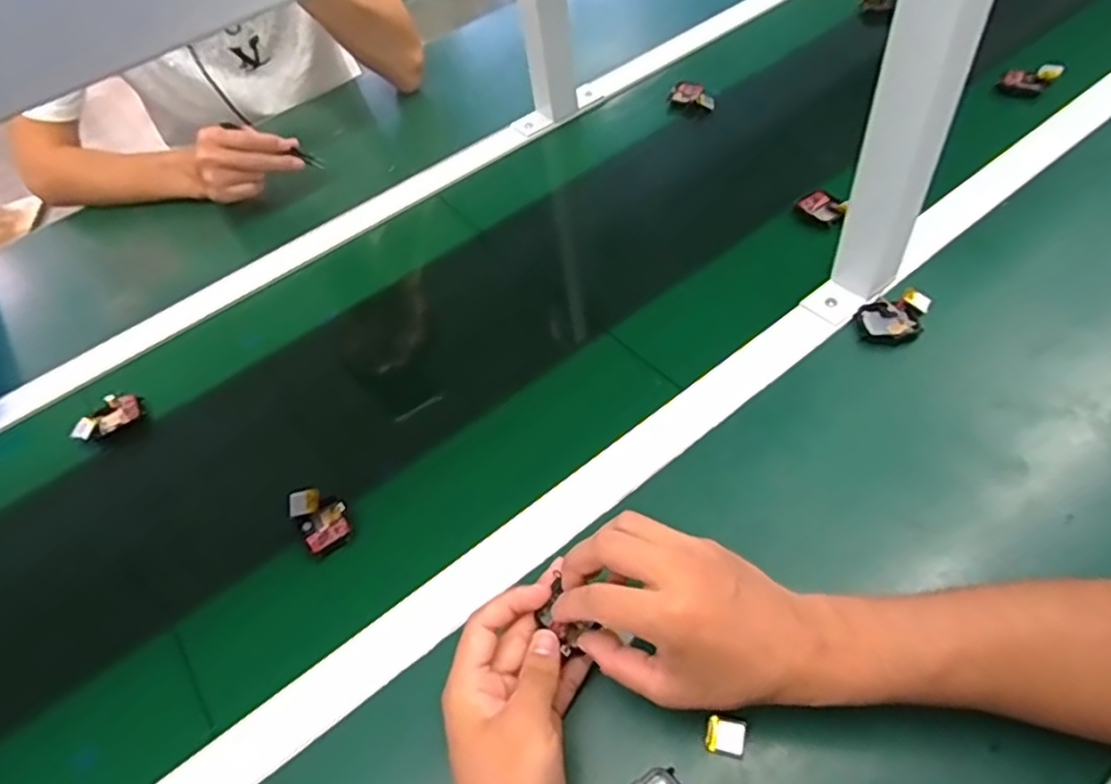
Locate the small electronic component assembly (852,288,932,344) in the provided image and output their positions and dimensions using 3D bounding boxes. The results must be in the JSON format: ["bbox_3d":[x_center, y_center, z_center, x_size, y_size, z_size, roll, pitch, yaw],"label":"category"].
[{"bbox_3d":[0.282,-0.061,0.558,0.059,0.020,0.042,-17,51,-3],"label":"small electronic component assembly"}]

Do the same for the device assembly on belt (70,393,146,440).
[{"bbox_3d":[-0.405,0.022,0.614,0.034,0.012,0.060,35,66,31],"label":"device assembly on belt"}]

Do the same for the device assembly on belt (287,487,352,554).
[{"bbox_3d":[-0.181,0.095,0.520,0.036,0.015,0.055,-36,55,-17],"label":"device assembly on belt"}]

